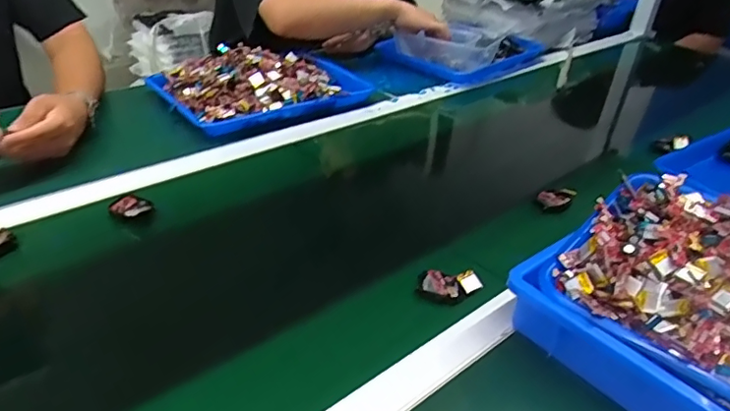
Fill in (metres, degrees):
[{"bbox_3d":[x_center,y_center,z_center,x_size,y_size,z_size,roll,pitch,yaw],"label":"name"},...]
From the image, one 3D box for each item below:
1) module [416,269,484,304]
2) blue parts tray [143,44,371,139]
[{"bbox_3d":[0.088,0.084,0.582,0.063,0.019,0.039,2,31,-6],"label":"module"},{"bbox_3d":[-0.173,-0.214,0.959,0.331,0.064,0.226,-17,37,-32],"label":"blue parts tray"}]

